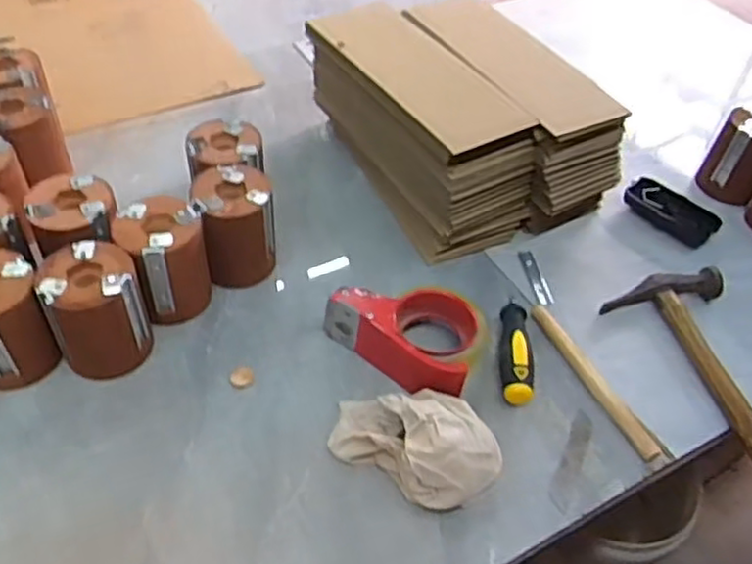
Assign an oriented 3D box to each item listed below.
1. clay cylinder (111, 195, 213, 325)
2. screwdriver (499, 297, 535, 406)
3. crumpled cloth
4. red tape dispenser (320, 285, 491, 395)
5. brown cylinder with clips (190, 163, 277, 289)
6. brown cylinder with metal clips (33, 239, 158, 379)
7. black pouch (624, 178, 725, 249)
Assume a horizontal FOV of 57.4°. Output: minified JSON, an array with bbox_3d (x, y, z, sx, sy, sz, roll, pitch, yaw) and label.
[{"bbox_3d":[-0.204,-0.018,0.668,0.080,0.103,0.081,-12,50,-15],"label":"clay cylinder"},{"bbox_3d":[0.137,0.061,0.676,0.030,0.027,0.132,6,48,1],"label":"screwdriver"},{"bbox_3d":[0.035,0.132,0.591,0.146,0.048,0.090,26,51,17],"label":"crumpled cloth"},{"bbox_3d":[0.027,0.046,0.665,0.150,0.055,0.093,22,50,14],"label":"red tape dispenser"},{"bbox_3d":[-0.145,-0.055,0.711,0.078,0.100,0.086,-6,49,-10],"label":"brown cylinder with clips"},{"bbox_3d":[-0.247,0.033,0.616,0.078,0.107,0.088,-20,53,-22],"label":"brown cylinder with metal clips"},{"bbox_3d":[0.378,-0.092,0.876,0.070,0.025,0.112,-33,58,-29],"label":"black pouch"}]

